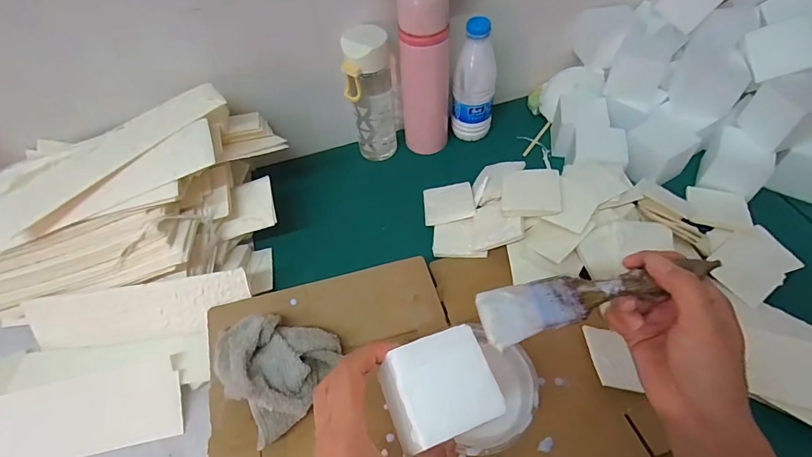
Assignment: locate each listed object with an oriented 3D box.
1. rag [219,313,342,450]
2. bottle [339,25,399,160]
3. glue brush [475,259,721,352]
[{"bbox_3d":[-0.134,0.140,0.420,0.103,0.062,0.118,18,57,15],"label":"rag"},{"bbox_3d":[-0.048,-0.175,0.597,0.060,0.205,0.059,3,54,5],"label":"bottle"},{"bbox_3d":[0.137,0.047,0.309,0.167,0.010,0.041,-14,60,1],"label":"glue brush"}]

